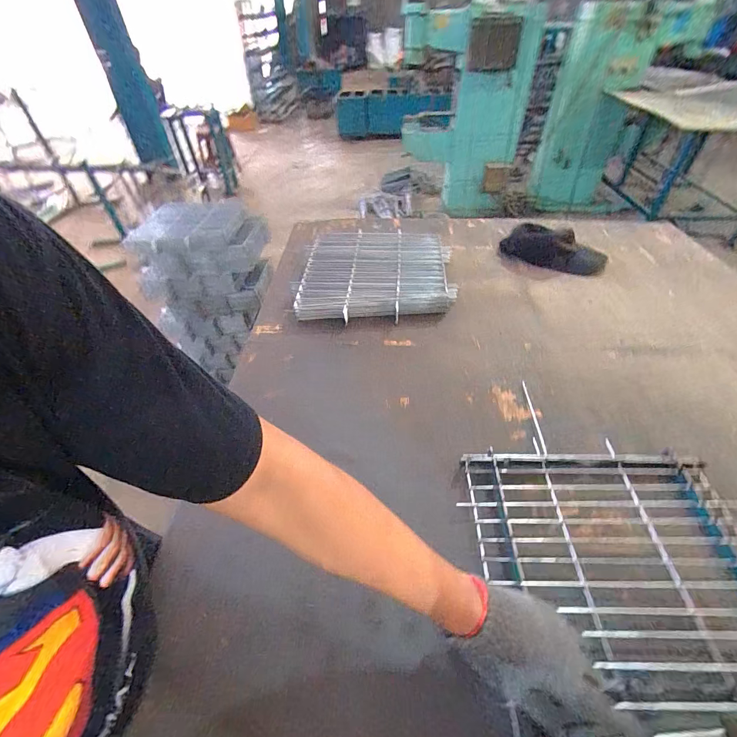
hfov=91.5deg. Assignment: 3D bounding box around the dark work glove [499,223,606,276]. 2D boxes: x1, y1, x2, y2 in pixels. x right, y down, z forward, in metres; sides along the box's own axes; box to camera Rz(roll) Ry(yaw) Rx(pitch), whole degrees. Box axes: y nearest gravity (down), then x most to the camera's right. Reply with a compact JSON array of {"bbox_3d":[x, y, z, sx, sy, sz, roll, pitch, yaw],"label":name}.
[{"bbox_3d":[0.493,-0.321,0.961,0.271,0.066,0.119,17,50,18],"label":"dark work glove"}]

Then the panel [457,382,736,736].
[{"bbox_3d":[0.320,0.235,0.461,0.342,0.018,0.331,-4,47,-1],"label":"panel"}]

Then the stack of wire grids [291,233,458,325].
[{"bbox_3d":[0.015,-0.254,0.946,0.397,0.057,0.354,-2,47,1],"label":"stack of wire grids"}]

